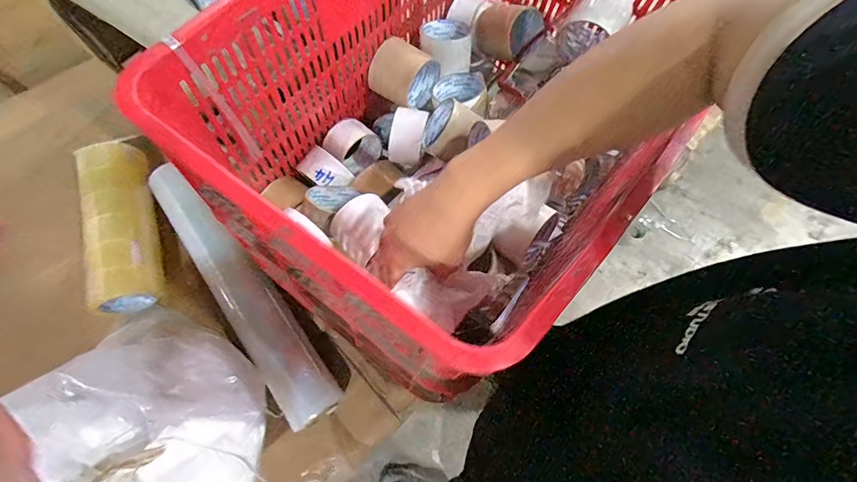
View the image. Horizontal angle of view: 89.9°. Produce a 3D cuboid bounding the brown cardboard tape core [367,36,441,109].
[{"bbox_3d":[-0.036,-0.260,0.665,0.090,0.077,0.083,32,72,10],"label":"brown cardboard tape core"}]

